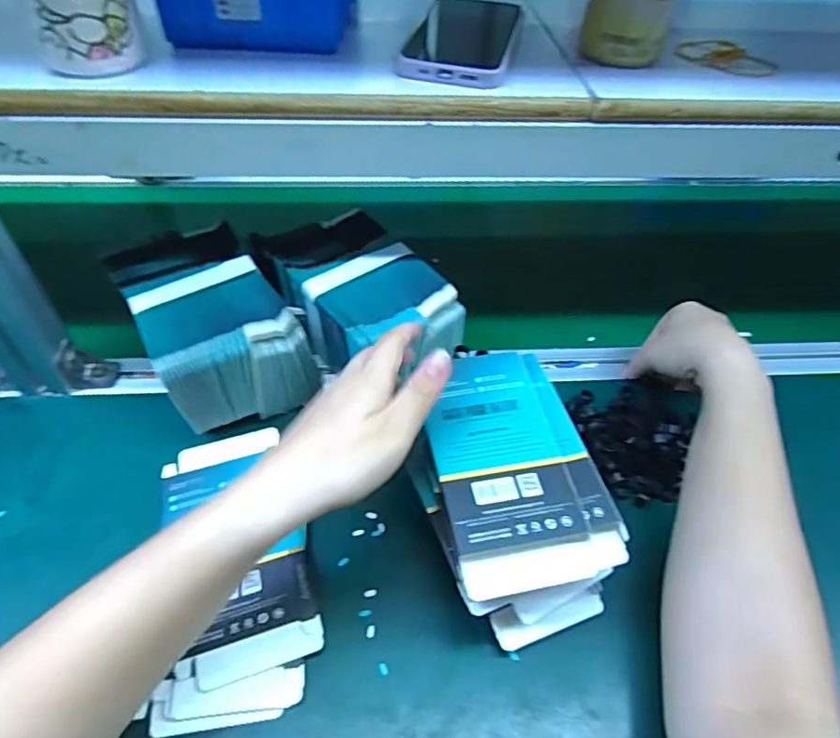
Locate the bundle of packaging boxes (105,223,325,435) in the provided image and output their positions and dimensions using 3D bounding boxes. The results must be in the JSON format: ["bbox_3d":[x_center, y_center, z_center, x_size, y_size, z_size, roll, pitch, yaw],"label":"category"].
[{"bbox_3d":[-0.167,-0.026,0.458,0.111,0.095,0.146,-24,53,-23],"label":"bundle of packaging boxes"}]

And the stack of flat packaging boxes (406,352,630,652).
[{"bbox_3d":[0.056,0.085,0.378,0.118,0.095,0.175,-13,52,-15],"label":"stack of flat packaging boxes"}]

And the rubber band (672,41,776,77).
[{"bbox_3d":[0.233,-0.238,0.420,0.074,0.011,0.038,20,50,14],"label":"rubber band"}]

